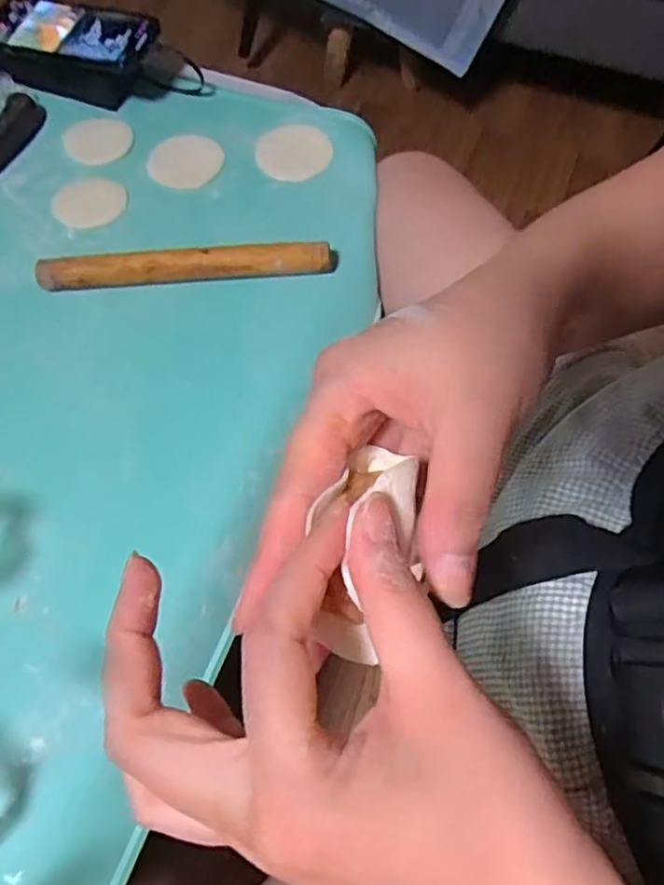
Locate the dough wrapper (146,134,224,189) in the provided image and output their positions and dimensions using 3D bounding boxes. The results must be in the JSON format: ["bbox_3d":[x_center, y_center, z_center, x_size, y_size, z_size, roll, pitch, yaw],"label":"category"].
[{"bbox_3d":[-0.142,-0.274,0.614,0.070,0.004,0.072,0,64,1],"label":"dough wrapper"}]

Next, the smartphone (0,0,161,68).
[{"bbox_3d":[-0.253,-0.395,0.610,0.156,0.015,0.077,15,66,8],"label":"smartphone"}]

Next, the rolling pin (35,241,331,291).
[{"bbox_3d":[-0.125,-0.150,0.540,0.242,0.024,0.024,-6,64,-2],"label":"rolling pin"}]

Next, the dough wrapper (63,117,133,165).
[{"bbox_3d":[-0.229,-0.299,0.627,0.066,0.006,0.066,1,63,-3],"label":"dough wrapper"}]

